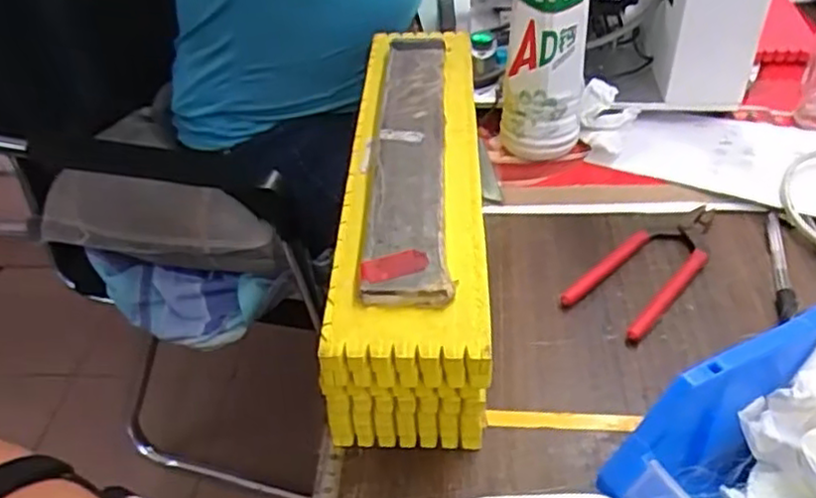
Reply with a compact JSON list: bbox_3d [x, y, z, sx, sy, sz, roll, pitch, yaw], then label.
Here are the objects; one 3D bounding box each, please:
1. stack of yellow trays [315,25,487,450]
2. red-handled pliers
[{"bbox_3d":[0.006,-0.032,0.471,0.082,0.104,0.333,0,40,4],"label":"stack of yellow trays"},{"bbox_3d":[0.171,0.008,0.482,0.056,0.011,0.145,30,50,33],"label":"red-handled pliers"}]

